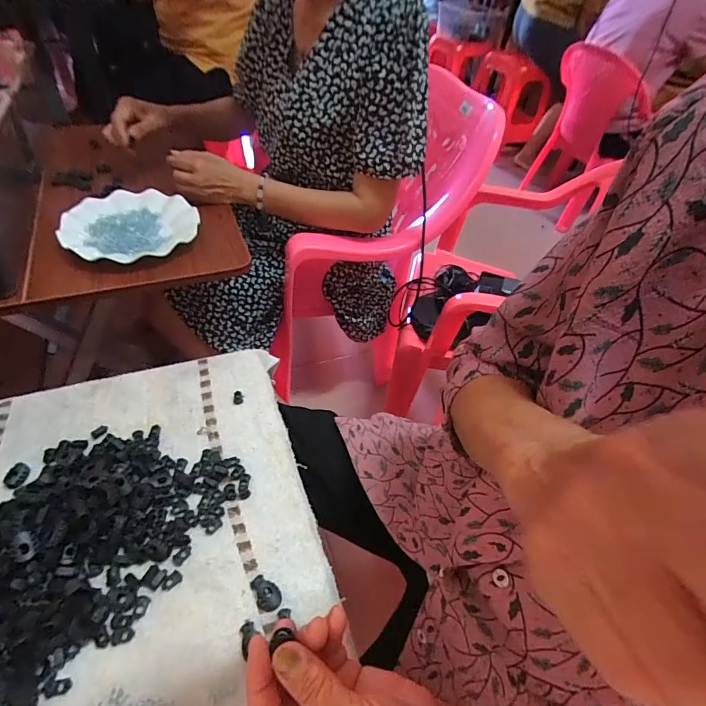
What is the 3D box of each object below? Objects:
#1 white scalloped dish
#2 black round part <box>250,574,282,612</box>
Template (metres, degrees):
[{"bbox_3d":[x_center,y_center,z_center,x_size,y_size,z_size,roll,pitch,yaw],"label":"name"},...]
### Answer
[{"bbox_3d":[-0.328,-0.192,0.606,0.179,0.023,0.179,-7,48,-13],"label":"white scalloped dish"},{"bbox_3d":[-0.071,0.196,0.333,0.019,0.008,0.027,-19,52,-24],"label":"black round part"}]

